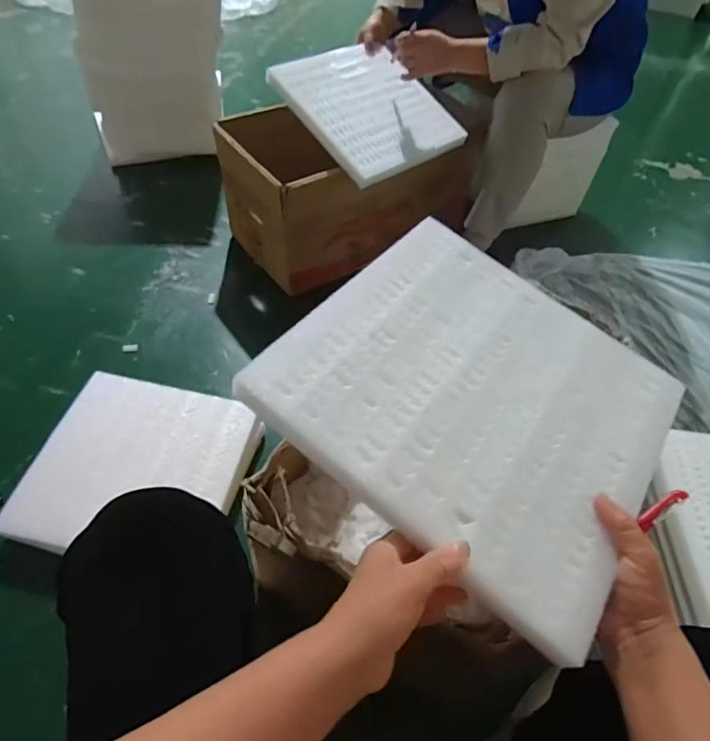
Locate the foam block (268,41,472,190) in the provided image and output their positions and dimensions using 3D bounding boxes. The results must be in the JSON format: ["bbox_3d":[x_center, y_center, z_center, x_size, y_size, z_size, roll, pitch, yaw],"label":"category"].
[{"bbox_3d":[0.032,-0.596,1.113,0.338,0.026,0.352,-33,80,-26],"label":"foam block"}]

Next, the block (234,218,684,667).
[{"bbox_3d":[0.125,0.016,0.477,0.334,0.019,0.333,38,56,10],"label":"block"}]

